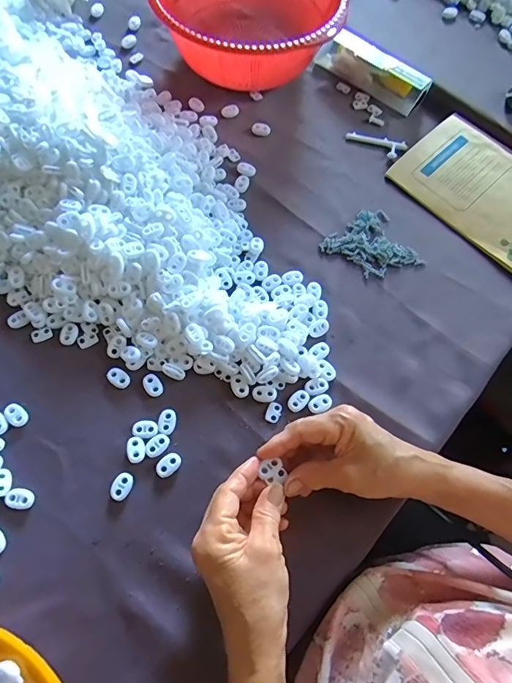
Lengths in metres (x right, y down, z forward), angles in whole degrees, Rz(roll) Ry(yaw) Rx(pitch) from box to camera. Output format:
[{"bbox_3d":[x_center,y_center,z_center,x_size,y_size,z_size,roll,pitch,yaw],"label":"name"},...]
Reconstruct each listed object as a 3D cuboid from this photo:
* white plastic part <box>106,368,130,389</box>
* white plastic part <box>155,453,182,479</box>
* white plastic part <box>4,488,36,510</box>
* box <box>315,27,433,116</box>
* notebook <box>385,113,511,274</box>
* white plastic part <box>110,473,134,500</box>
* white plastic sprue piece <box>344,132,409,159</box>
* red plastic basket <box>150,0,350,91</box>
[{"bbox_3d":[-0.127,0.033,0.395,0.022,0.004,0.015,37,70,12],"label":"white plastic part"},{"bbox_3d":[-0.076,0.108,0.371,0.015,0.004,0.023,43,72,14],"label":"white plastic part"},{"bbox_3d":[-0.195,0.130,0.351,0.022,0.004,0.016,17,68,4],"label":"white plastic part"},{"bbox_3d":[0.151,-0.356,0.557,0.148,0.038,0.037,39,71,13],"label":"box"},{"bbox_3d":[0.277,-0.180,0.502,0.144,0.014,0.205,-42,75,-17],"label":"notebook"},{"bbox_3d":[-0.114,0.123,0.362,0.016,0.004,0.023,25,68,8],"label":"white plastic part"},{"bbox_3d":[0.148,-0.244,0.527,0.076,0.008,0.026,16,68,4],"label":"white plastic sprue piece"},{"bbox_3d":[-0.011,-0.426,0.550,0.226,0.087,0.269,-4,68,-4],"label":"red plastic basket"}]

